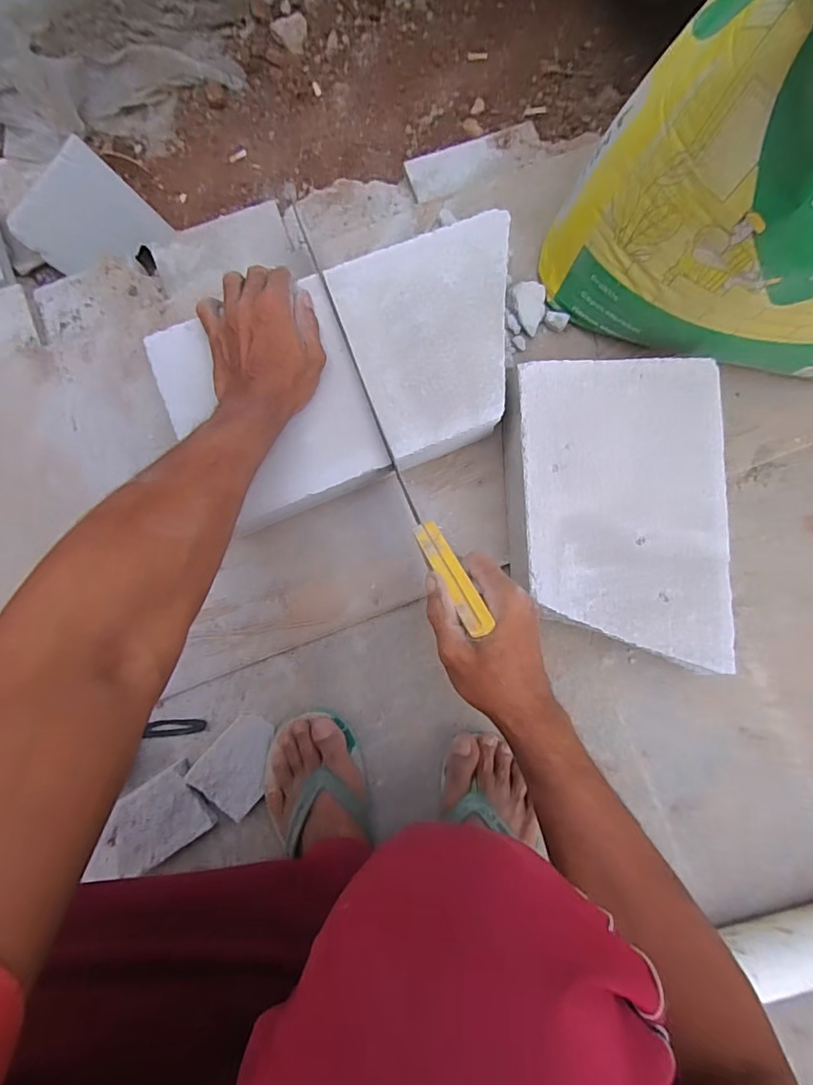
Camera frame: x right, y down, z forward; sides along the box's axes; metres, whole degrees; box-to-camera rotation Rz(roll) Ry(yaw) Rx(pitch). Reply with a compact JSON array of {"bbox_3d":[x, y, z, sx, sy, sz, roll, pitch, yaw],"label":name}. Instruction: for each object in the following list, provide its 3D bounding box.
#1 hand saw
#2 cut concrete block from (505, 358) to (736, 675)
[{"bbox_3d":[-0.026,-0.121,0.468,0.025,0.066,0.436,-22,76,-2],"label":"hand saw"},{"bbox_3d":[0.205,-0.022,0.519,0.202,0.090,0.297,-3,90,5],"label":"cut concrete block"}]

